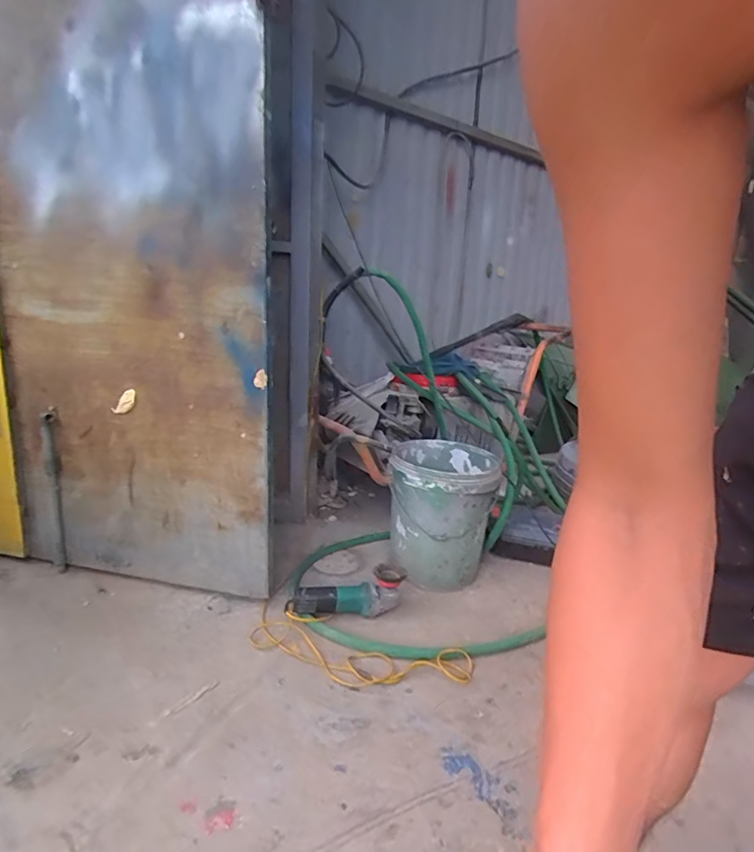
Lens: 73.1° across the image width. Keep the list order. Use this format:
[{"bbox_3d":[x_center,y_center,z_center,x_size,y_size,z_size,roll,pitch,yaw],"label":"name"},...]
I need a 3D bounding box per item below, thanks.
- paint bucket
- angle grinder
[{"bbox_3d":[0.189,0.253,1.509,0.306,0.334,0.335,8,16,16],"label":"paint bucket"},{"bbox_3d":[-0.076,0.422,1.261,0.292,0.092,0.083,-3,17,-21],"label":"angle grinder"}]

